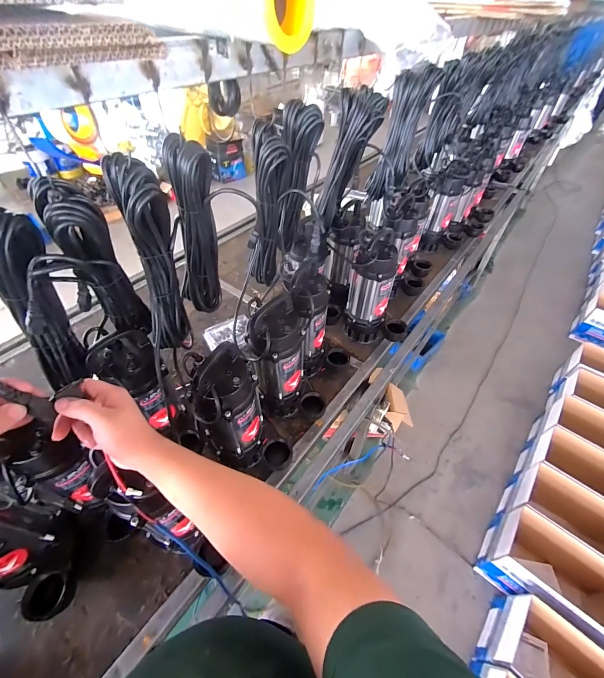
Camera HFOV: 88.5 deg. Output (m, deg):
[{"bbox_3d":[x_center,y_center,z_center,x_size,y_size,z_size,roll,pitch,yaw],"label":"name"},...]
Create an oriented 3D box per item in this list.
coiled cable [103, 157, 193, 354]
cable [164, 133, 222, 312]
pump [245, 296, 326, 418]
[{"bbox_3d":[-0.251,-0.117,0.548,0.080,0.339,0.083,0,48,-2],"label":"coiled cable"},{"bbox_3d":[-0.205,-0.189,0.603,0.087,0.332,0.073,24,52,19],"label":"cable"},{"bbox_3d":[-0.031,0.087,0.771,0.126,0.371,0.174,-33,57,-27],"label":"pump"}]

